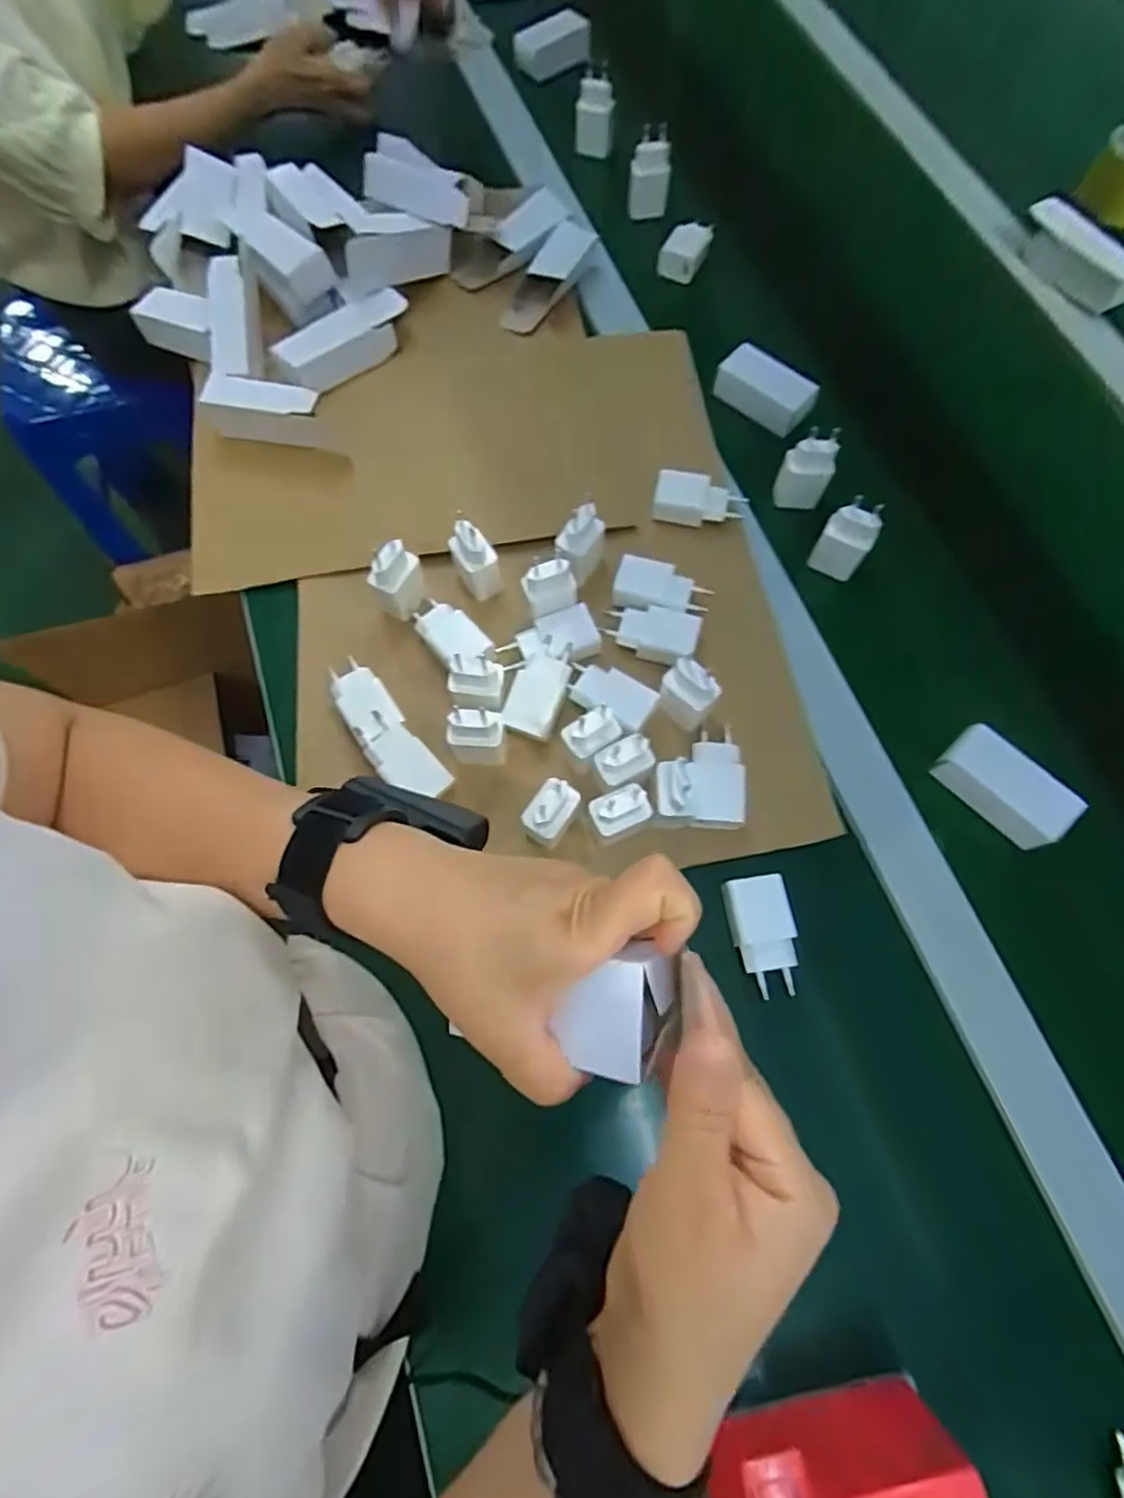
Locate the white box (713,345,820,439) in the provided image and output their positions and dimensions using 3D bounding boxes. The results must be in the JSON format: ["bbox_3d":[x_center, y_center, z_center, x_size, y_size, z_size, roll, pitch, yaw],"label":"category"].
[{"bbox_3d":[0.197,-0.349,0.629,0.093,0.038,0.046,33,74,11],"label":"white box"}]

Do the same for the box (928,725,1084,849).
[{"bbox_3d":[0.336,0.029,0.490,0.094,0.032,0.044,43,76,14],"label":"box"}]

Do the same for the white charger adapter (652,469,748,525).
[{"bbox_3d":[0.120,-0.221,0.567,0.078,0.027,0.040,4,71,2],"label":"white charger adapter"}]

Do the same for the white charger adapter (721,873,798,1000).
[{"bbox_3d":[0.140,0.129,0.448,0.043,0.019,0.078,-9,71,-3],"label":"white charger adapter"}]

